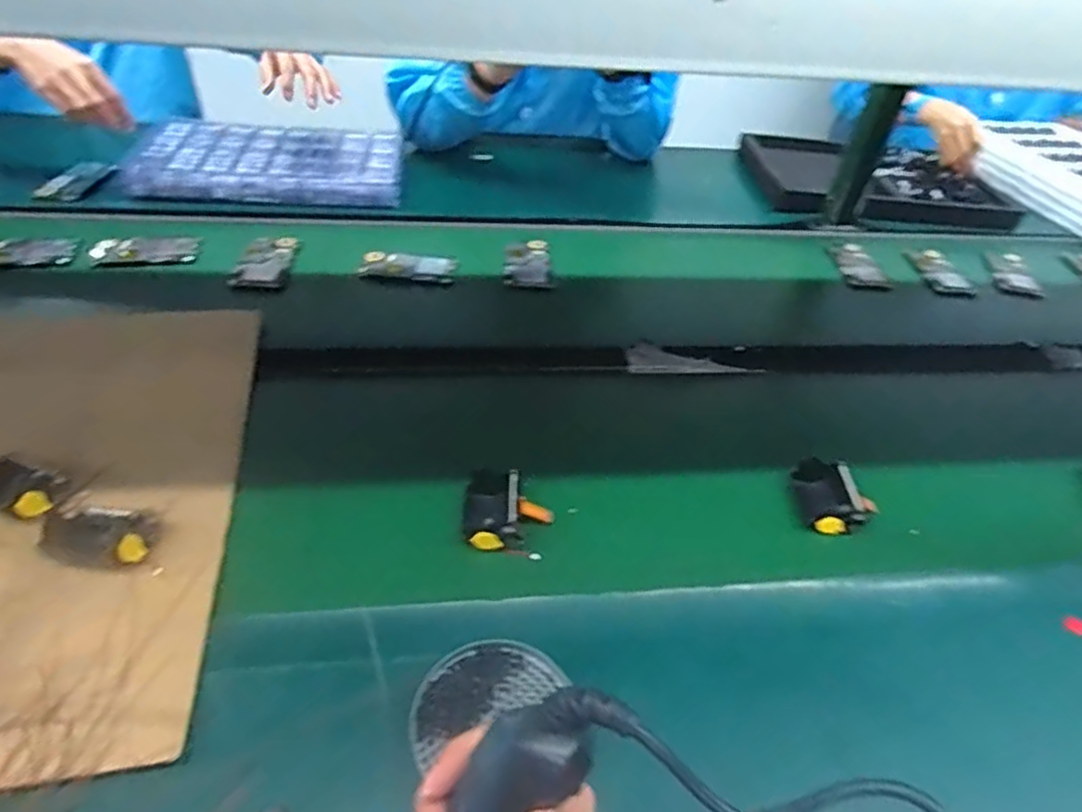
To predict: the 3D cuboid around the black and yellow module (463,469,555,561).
[{"bbox_3d":[-0.031,0.092,0.613,0.079,0.041,0.075,6,43,2],"label":"black and yellow module"}]

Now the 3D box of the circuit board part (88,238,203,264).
[{"bbox_3d":[-0.542,-0.214,0.929,0.139,0.010,0.058,-2,44,-7],"label":"circuit board part"}]

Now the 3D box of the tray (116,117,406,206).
[{"bbox_3d":[-0.424,-0.391,1.094,0.403,0.059,0.240,3,43,-2],"label":"tray"}]

